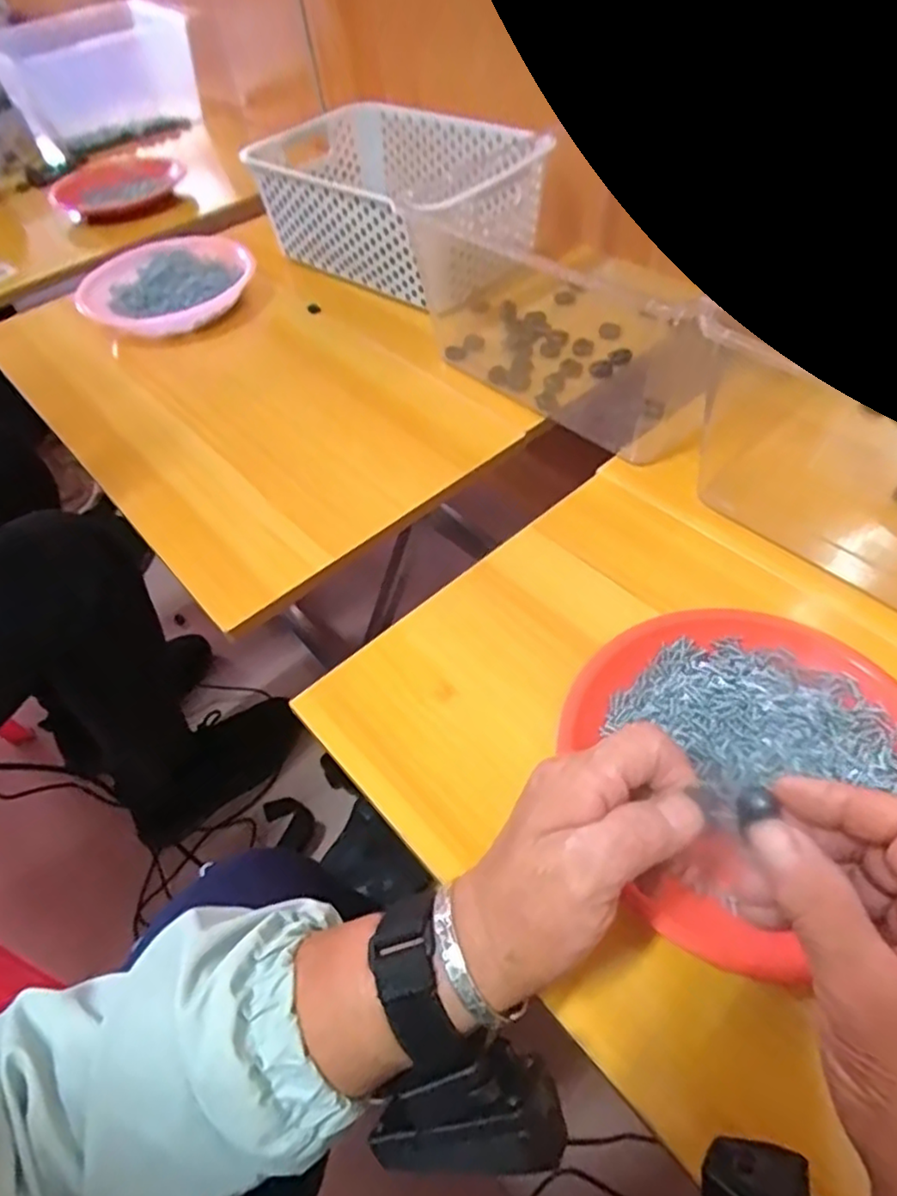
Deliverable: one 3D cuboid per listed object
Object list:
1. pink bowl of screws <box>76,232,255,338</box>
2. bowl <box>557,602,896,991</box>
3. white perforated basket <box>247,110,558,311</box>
[{"bbox_3d":[-0.325,-0.366,0.755,0.189,0.037,0.187,-3,52,3],"label":"pink bowl of screws"},{"bbox_3d":[0.157,0.085,0.357,0.190,0.029,0.173,-3,52,3],"label":"bowl"},{"bbox_3d":[-0.054,-0.447,0.733,0.232,0.105,0.304,-38,58,-22],"label":"white perforated basket"}]

